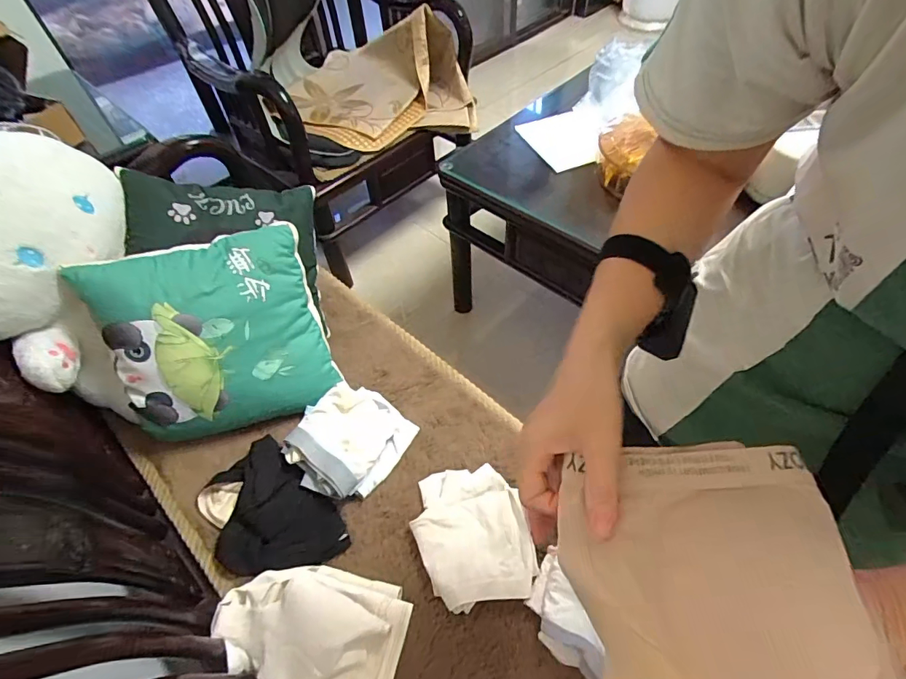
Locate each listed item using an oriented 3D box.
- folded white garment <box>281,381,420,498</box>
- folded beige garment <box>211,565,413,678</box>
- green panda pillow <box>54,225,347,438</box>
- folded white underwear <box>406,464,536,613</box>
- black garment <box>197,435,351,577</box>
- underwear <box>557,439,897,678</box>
[{"bbox_3d":[-0.173,0.160,0.760,0.175,0.056,0.186,36,63,26],"label":"folded white garment"},{"bbox_3d":[-0.197,0.387,0.593,0.250,0.050,0.177,10,55,10],"label":"folded beige garment"},{"bbox_3d":[-0.386,-0.004,0.767,0.327,0.321,0.076,-18,10,-18],"label":"green panda pillow"},{"bbox_3d":[0.028,0.279,0.672,0.156,0.039,0.189,-12,54,-5],"label":"folded white underwear"},{"bbox_3d":[-0.284,0.275,0.709,0.232,0.026,0.158,34,62,25],"label":"black garment"},{"bbox_3d":[0.155,0.161,0.281,0.156,0.055,0.186,-4,53,0],"label":"underwear"}]

